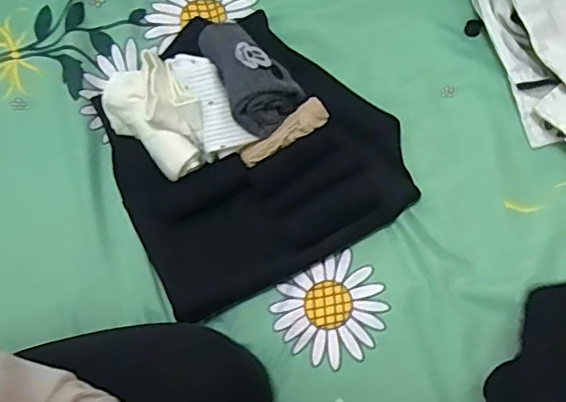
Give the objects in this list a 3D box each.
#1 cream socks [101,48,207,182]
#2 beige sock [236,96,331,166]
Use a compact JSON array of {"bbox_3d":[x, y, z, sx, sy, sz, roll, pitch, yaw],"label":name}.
[{"bbox_3d":[-0.100,-0.065,0.466,0.062,0.047,0.089,-36,73,-10],"label":"cream socks"},{"bbox_3d":[0.001,-0.053,0.467,0.078,0.018,0.025,-34,72,4],"label":"beige sock"}]

